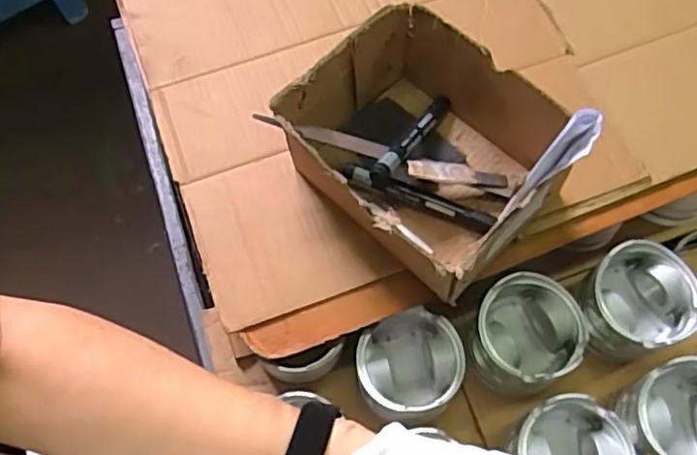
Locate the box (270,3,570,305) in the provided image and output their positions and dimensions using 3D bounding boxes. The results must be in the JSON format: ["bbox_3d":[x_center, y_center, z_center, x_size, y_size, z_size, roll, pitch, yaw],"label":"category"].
[{"bbox_3d":[0.061,-0.065,0.555,0.176,0.093,0.211,-41,70,-18],"label":"box"}]

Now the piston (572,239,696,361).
[{"bbox_3d":[0.263,0.071,0.591,0.096,0.072,0.093,0,64,0],"label":"piston"}]

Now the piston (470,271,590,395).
[{"bbox_3d":[0.159,0.099,0.577,0.093,0.076,0.088,0,64,0],"label":"piston"}]

